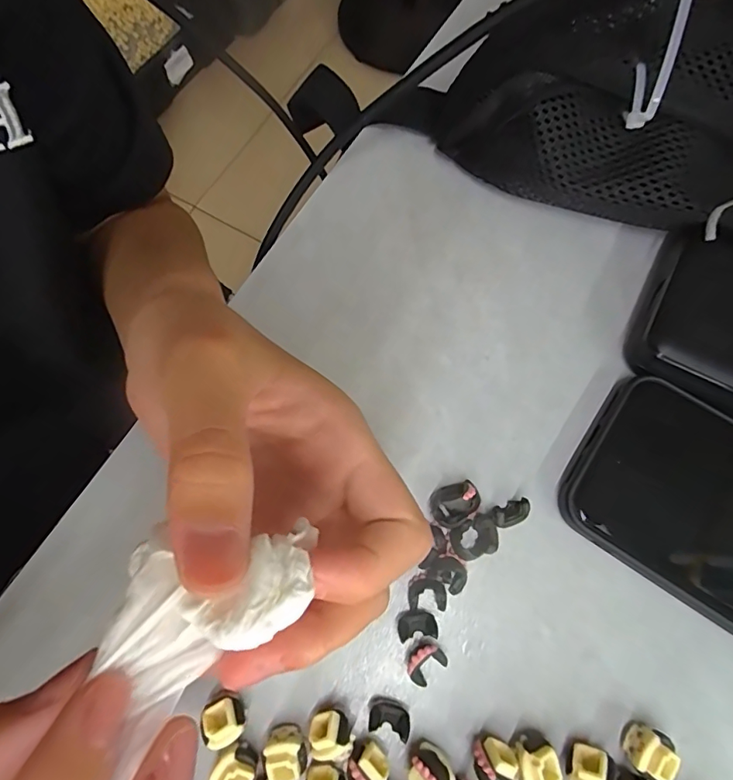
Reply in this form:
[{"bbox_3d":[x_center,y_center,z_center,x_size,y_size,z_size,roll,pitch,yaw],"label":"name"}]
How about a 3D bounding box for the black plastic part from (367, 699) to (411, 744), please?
[{"bbox_3d":[0.009,0.128,0.180,0.016,0.006,0.013,13,75,3],"label":"black plastic part"}]

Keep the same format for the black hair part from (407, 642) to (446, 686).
[{"bbox_3d":[0.024,0.109,0.185,0.016,0.005,0.012,-37,76,-9],"label":"black hair part"}]

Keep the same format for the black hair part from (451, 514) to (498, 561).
[{"bbox_3d":[0.046,0.062,0.195,0.020,0.006,0.016,-24,76,-7],"label":"black hair part"}]

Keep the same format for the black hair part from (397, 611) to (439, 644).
[{"bbox_3d":[0.021,0.095,0.187,0.016,0.008,0.010,-5,74,-2],"label":"black hair part"}]

